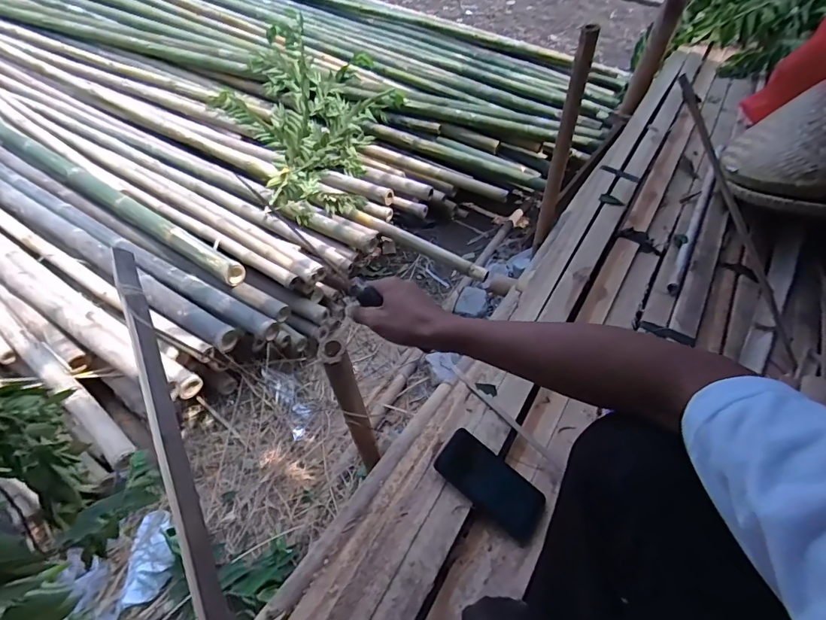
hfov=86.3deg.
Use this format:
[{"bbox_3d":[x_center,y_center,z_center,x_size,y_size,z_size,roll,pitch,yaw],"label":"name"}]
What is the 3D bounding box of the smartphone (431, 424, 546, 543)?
[{"bbox_3d":[0.121,0.268,0.683,0.174,0.013,0.081,40,60,8],"label":"smartphone"}]

